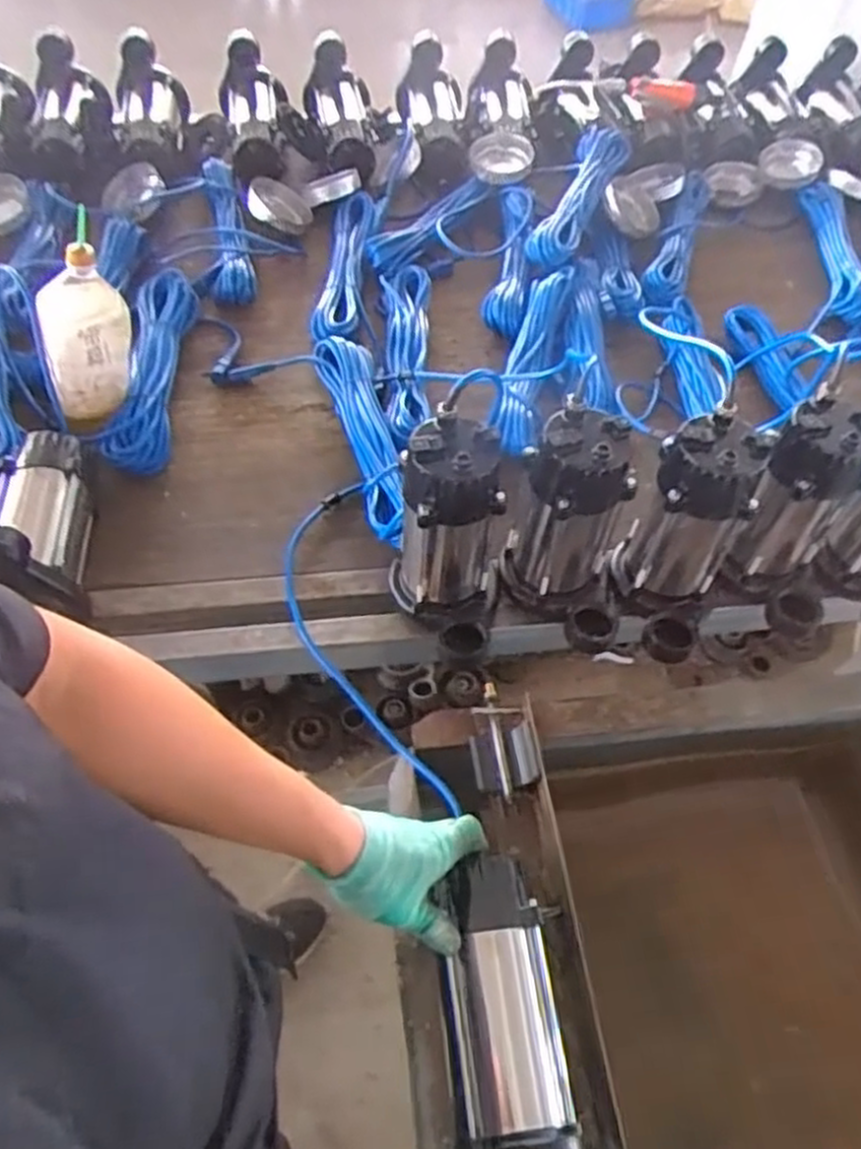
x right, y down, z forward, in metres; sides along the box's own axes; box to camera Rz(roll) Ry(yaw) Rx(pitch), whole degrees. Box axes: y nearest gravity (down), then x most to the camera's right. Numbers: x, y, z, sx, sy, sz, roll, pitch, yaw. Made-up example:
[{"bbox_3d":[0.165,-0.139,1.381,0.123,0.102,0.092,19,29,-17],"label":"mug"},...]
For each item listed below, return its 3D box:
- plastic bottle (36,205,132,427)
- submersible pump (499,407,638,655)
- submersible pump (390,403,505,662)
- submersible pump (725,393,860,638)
[{"bbox_3d":[-0.420,-0.291,0.937,0.091,0.223,0.066,10,26,7],"label":"plastic bottle"},{"bbox_3d":[0.145,-0.038,0.802,0.124,0.241,0.130,13,55,4],"label":"submersible pump"},{"bbox_3d":[0.019,-0.027,0.790,0.118,0.245,0.135,6,55,0],"label":"submersible pump"},{"bbox_3d":[0.396,-0.054,0.826,0.133,0.226,0.116,24,57,12],"label":"submersible pump"}]

